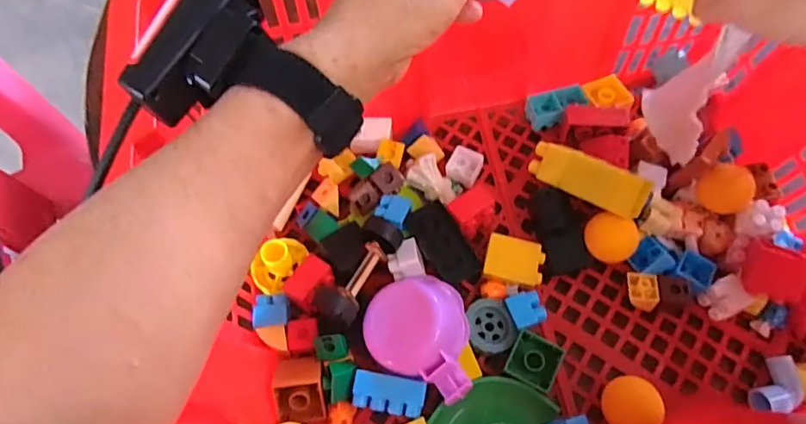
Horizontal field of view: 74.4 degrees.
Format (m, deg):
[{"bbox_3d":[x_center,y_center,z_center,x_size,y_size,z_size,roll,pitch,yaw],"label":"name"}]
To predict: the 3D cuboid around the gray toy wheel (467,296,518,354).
[{"bbox_3d":[0.062,0.080,0.374,0.032,0.012,0.039,-19,66,-9],"label":"gray toy wheel"}]

